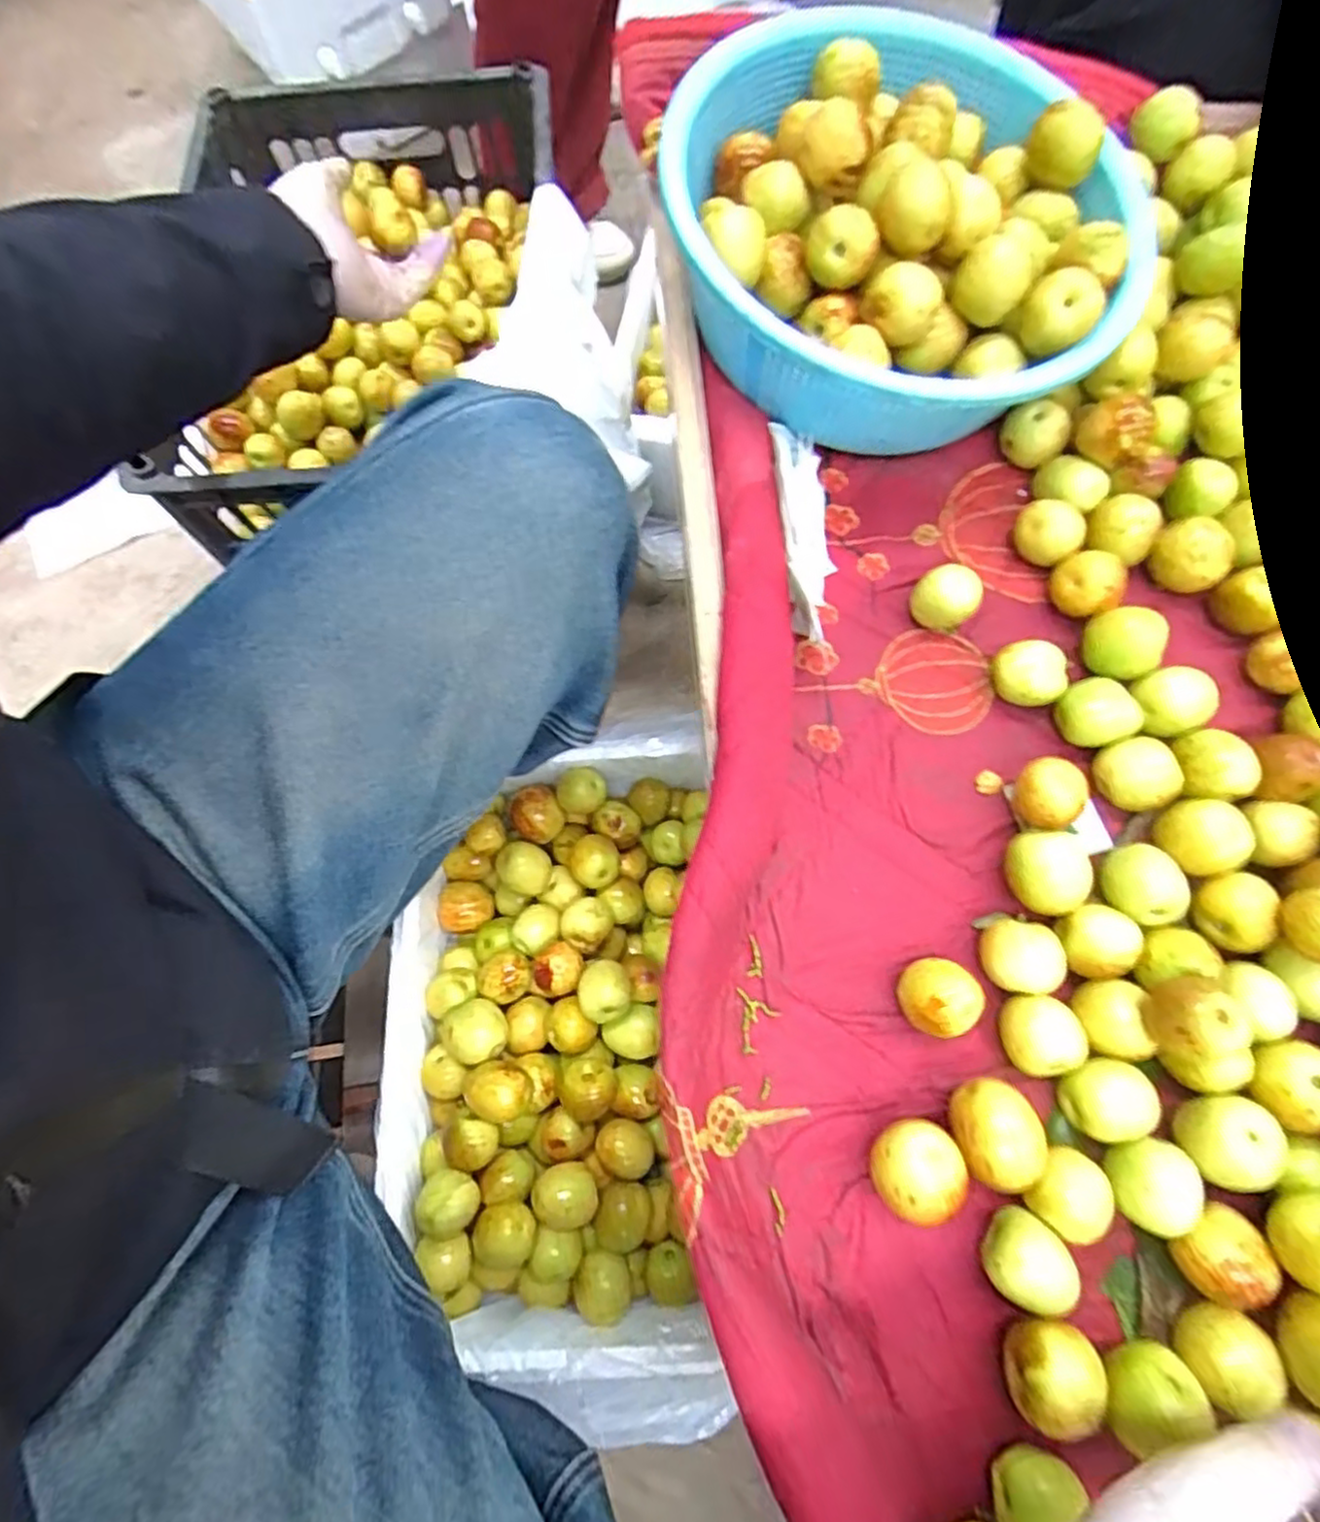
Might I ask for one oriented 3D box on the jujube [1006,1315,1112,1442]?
[{"bbox_3d":[0.159,0.250,0.289,0.037,0.037,0.030,-33,75,-8],"label":"jujube"}]

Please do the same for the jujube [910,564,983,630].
[{"bbox_3d":[0.157,-0.089,0.387,0.033,0.033,0.027,35,77,11],"label":"jujube"}]

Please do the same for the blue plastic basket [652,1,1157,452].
[{"bbox_3d":[0.134,-0.291,0.407,0.257,0.110,0.257,-9,73,-1],"label":"blue plastic basket"}]

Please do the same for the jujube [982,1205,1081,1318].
[{"bbox_3d":[0.159,0.217,0.305,0.037,0.027,0.034,0,73,2],"label":"jujube"}]

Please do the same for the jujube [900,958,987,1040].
[{"bbox_3d":[0.133,0.113,0.336,0.035,0.031,0.034,0,73,2],"label":"jujube"}]

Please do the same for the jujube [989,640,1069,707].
[{"bbox_3d":[0.196,-0.045,0.375,0.033,0.030,0.030,0,73,2],"label":"jujube"}]

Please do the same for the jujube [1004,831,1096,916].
[{"bbox_3d":[0.192,0.057,0.348,0.038,0.030,0.039,-4,73,0],"label":"jujube"}]

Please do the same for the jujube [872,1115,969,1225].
[{"bbox_3d":[0.112,0.181,0.312,0.037,0.034,0.040,10,73,5],"label":"jujube"}]

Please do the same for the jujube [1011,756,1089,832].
[{"bbox_3d":[0.195,0.019,0.356,0.030,0.033,0.033,-20,73,-5],"label":"jujube"}]

